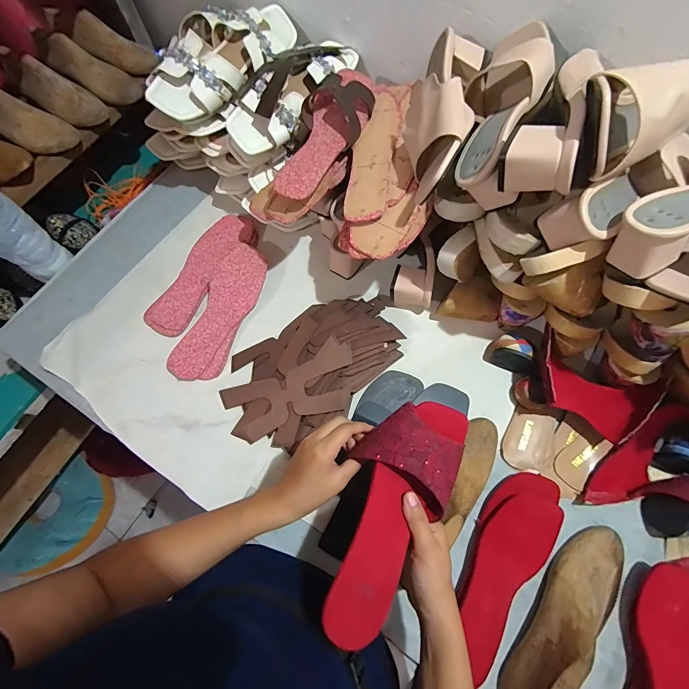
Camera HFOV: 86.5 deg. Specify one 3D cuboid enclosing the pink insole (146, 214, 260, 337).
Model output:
[{"bbox_3d":[-0.247,-0.127,0.634,0.082,0.019,0.247,30,72,12],"label":"pink insole"}]

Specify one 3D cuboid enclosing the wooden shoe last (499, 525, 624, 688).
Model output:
[{"bbox_3d":[0.265,0.323,0.417,0.069,0.074,0.223,39,75,15],"label":"wooden shoe last"}]

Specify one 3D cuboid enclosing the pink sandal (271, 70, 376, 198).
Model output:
[{"bbox_3d":[-0.025,-0.303,0.507,0.089,0.042,0.243,23,71,10],"label":"pink sandal"}]

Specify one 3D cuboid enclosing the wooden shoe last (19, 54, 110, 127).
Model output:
[{"bbox_3d":[-0.538,-0.473,0.691,0.165,0.078,0.065,24,70,-11],"label":"wooden shoe last"}]

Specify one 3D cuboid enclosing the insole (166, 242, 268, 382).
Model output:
[{"bbox_3d":[-0.199,-0.053,0.601,0.083,0.026,0.241,17,70,8],"label":"insole"}]

